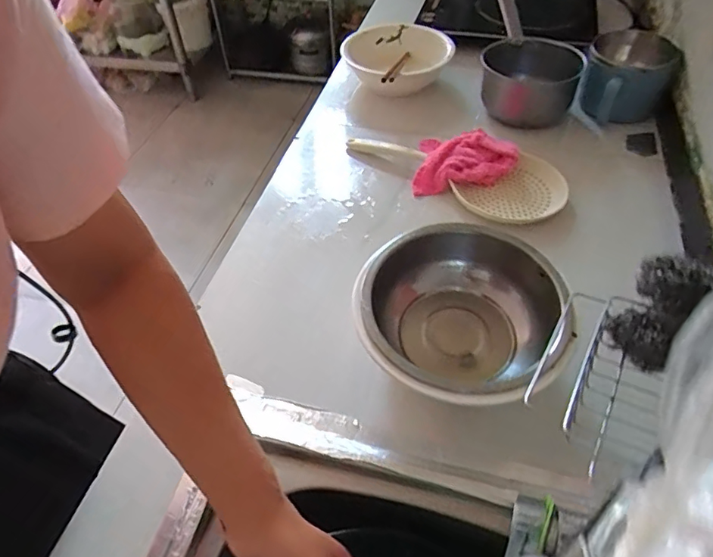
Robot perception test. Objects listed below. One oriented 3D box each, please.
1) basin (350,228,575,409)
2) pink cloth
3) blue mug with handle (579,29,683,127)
[{"bbox_3d":[0.108,0.049,0.551,0.208,0.093,0.215,-2,48,2],"label":"basin"},{"bbox_3d":[0.165,-0.177,0.785,0.148,0.044,0.121,5,48,8],"label":"pink cloth"},{"bbox_3d":[0.457,-0.341,0.875,0.132,0.104,0.154,20,52,20],"label":"blue mug with handle"}]

